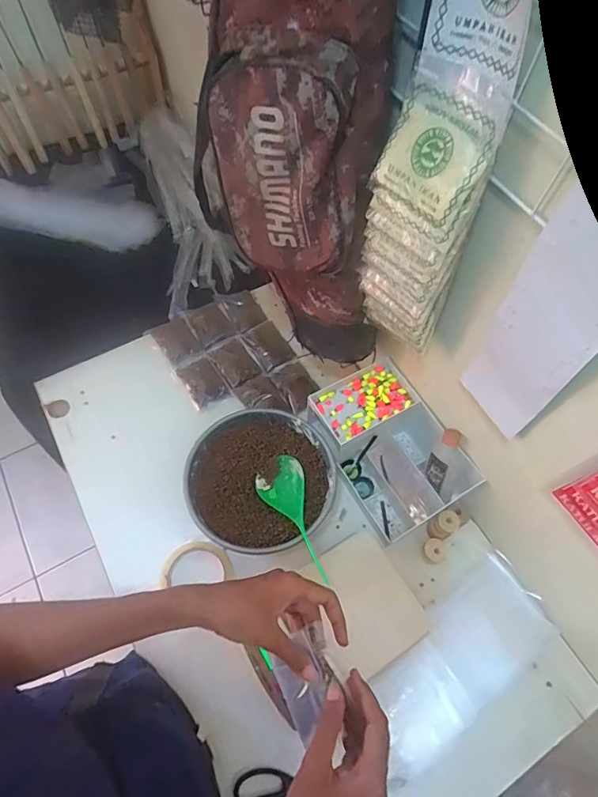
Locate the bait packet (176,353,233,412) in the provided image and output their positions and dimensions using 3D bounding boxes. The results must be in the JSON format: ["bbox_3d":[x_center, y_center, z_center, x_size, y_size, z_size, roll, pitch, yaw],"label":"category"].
[{"bbox_3d":[-0.161,-0.031,0.771,0.062,0.011,0.096,-29,67,-16],"label":"bait packet"}]

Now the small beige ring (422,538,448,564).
[{"bbox_3d":[0.195,0.217,0.660,0.038,0.018,0.032,-22,65,-13],"label":"small beige ring"}]

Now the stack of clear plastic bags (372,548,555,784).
[{"bbox_3d":[0.206,0.332,0.594,0.273,0.026,0.119,-31,67,-17],"label":"stack of clear plastic bags"}]

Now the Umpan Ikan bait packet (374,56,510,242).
[{"bbox_3d":[0.116,-0.208,0.391,0.093,0.107,0.012,43,38,21],"label":"Umpan Ikan bait packet"}]

